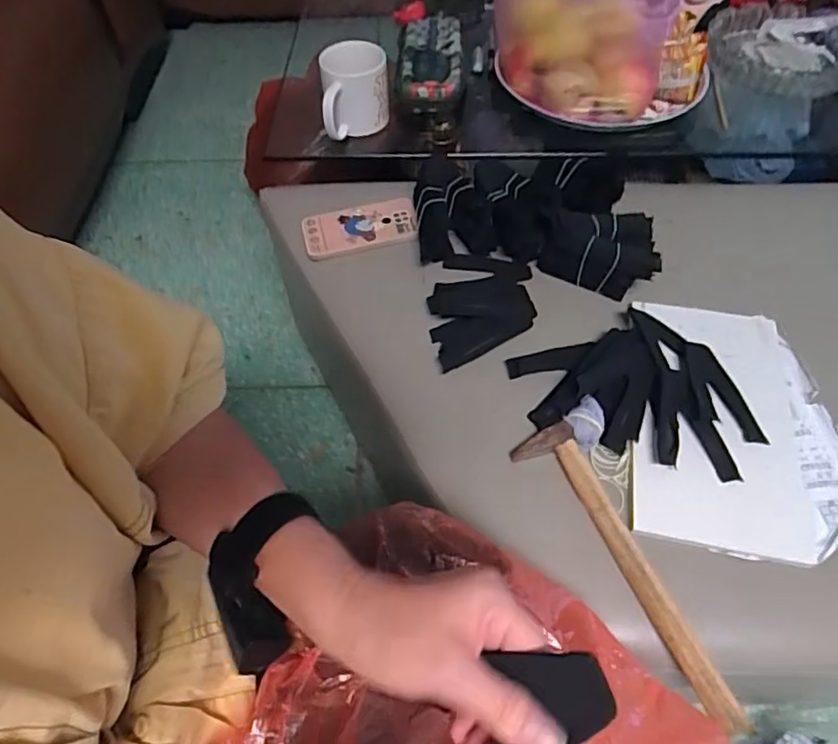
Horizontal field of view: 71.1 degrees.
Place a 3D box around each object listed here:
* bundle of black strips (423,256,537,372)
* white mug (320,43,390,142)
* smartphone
[{"bbox_3d":[0.075,-0.081,0.697,0.120,0.019,0.169,0,56,2],"label":"bundle of black strips"},{"bbox_3d":[-0.087,-0.381,0.796,0.089,0.093,0.081,-6,56,-2],"label":"white mug"},{"bbox_3d":[-0.078,-0.194,0.778,0.149,0.009,0.075,-11,56,-6],"label":"smartphone"}]

